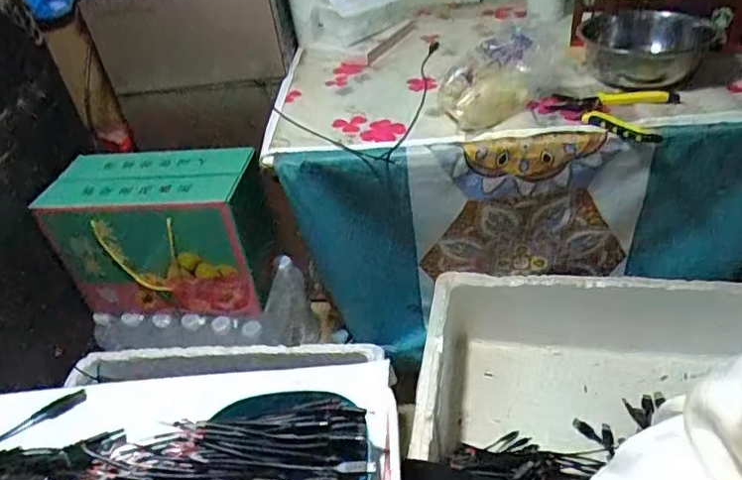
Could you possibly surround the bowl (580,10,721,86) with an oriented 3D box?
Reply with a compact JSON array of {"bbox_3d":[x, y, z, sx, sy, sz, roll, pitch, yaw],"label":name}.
[{"bbox_3d":[0.411,-0.289,0.870,0.186,0.076,0.215,8,41,19],"label":"bowl"}]

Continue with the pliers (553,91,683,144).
[{"bbox_3d":[0.336,-0.169,0.783,0.169,0.023,0.114,-3,39,6],"label":"pliers"}]

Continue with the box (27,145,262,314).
[{"bbox_3d":[-0.343,-0.009,1.005,0.332,0.243,0.153,0,39,10],"label":"box"}]

